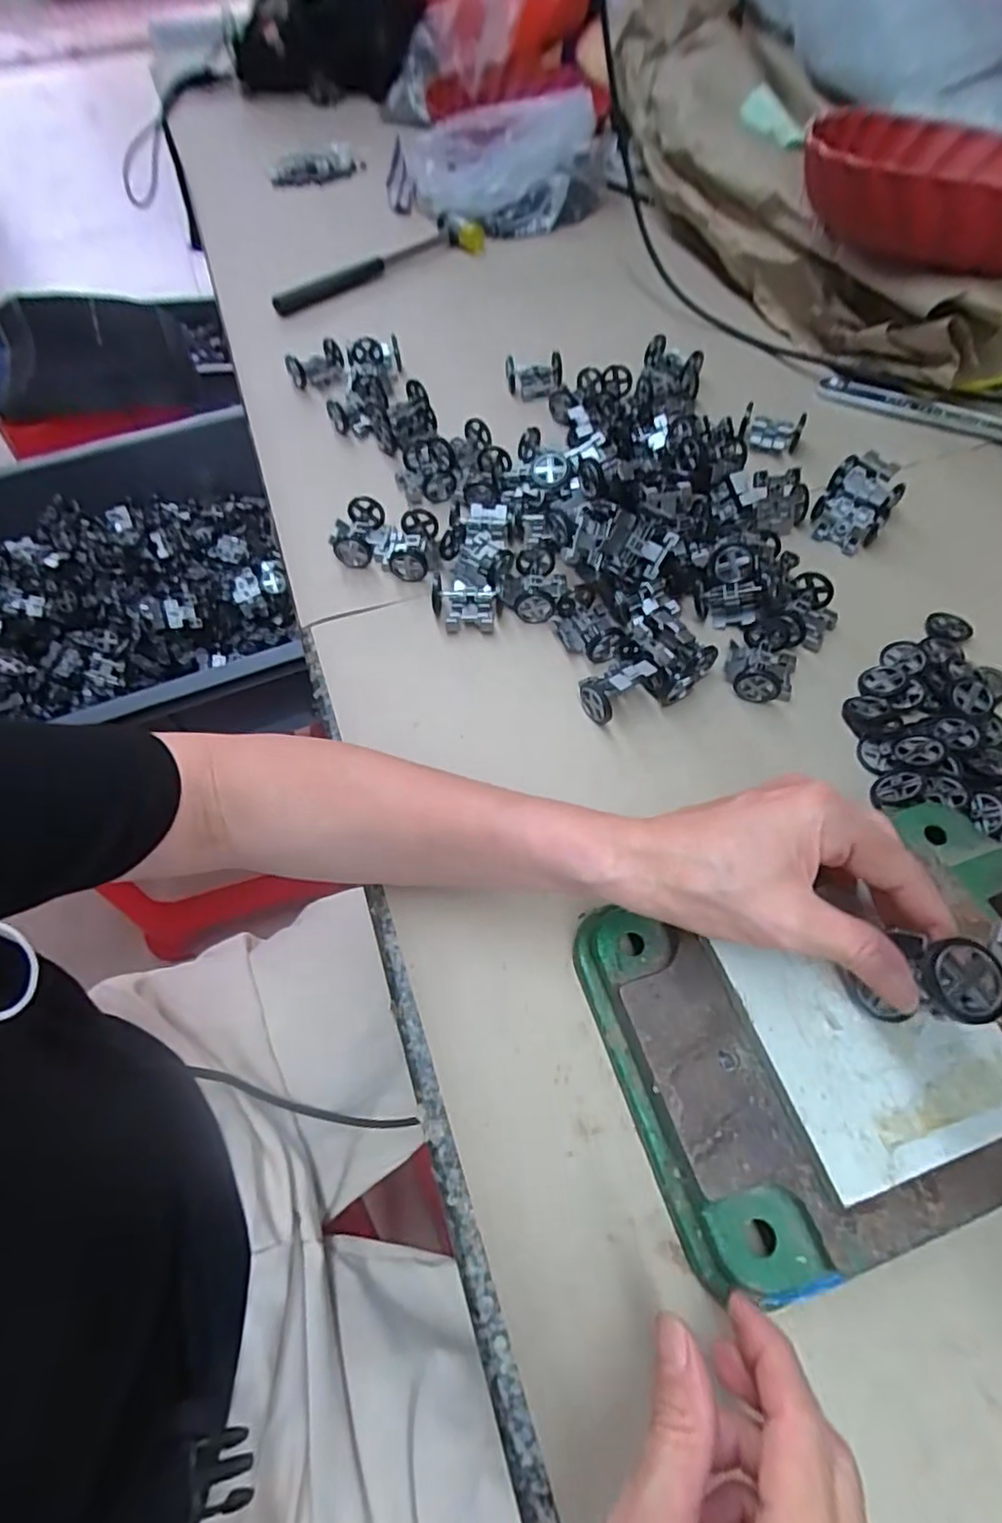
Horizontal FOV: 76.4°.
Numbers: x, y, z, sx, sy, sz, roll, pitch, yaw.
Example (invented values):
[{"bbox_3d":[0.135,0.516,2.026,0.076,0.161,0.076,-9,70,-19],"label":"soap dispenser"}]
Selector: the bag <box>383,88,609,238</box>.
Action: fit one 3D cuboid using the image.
[{"bbox_3d":[-0.007,-0.718,0.759,0.252,0.083,0.184,12,61,9],"label":"bag"}]

